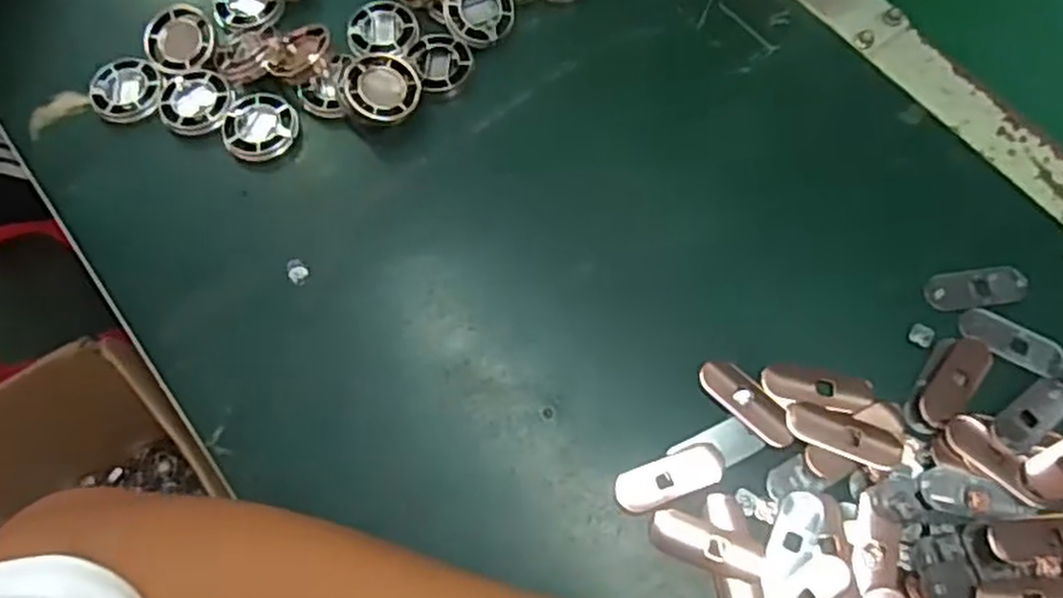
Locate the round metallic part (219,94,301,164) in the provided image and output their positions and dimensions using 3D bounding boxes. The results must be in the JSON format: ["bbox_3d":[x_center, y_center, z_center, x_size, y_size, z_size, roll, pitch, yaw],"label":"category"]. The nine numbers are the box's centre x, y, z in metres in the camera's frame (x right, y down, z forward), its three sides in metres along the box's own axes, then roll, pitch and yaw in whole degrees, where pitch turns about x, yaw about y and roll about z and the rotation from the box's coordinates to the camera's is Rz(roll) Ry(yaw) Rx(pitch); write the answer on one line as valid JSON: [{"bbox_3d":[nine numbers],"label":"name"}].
[{"bbox_3d":[-0.145,-0.091,0.406,0.038,0.007,0.038,0,68,1],"label":"round metallic part"}]

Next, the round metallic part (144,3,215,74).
[{"bbox_3d":[-0.196,-0.144,0.421,0.037,0.008,0.041,-11,68,-3],"label":"round metallic part"}]

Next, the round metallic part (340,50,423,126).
[{"bbox_3d":[-0.078,-0.111,0.399,0.039,0.007,0.037,3,80,-15],"label":"round metallic part"}]

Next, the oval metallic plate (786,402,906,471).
[{"bbox_3d":[0.142,0.062,0.345,0.050,0.009,0.020,21,70,10],"label":"oval metallic plate"}]

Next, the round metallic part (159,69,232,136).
[{"bbox_3d":[-0.182,-0.107,0.412,0.037,0.006,0.038,0,68,1],"label":"round metallic part"}]

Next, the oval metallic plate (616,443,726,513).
[{"bbox_3d":[0.063,0.080,0.342,0.049,0.004,0.018,-19,69,-6],"label":"oval metallic plate"}]

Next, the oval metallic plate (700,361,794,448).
[{"bbox_3d":[0.100,0.047,0.349,0.050,0.004,0.018,40,78,8],"label":"oval metallic plate"}]

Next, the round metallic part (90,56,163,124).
[{"bbox_3d":[-0.221,-0.115,0.416,0.037,0.009,0.038,0,68,1],"label":"round metallic part"}]

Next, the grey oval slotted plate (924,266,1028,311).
[{"bbox_3d":[0.218,-0.006,0.371,0.048,0.004,0.020,-9,68,-2],"label":"grey oval slotted plate"}]

